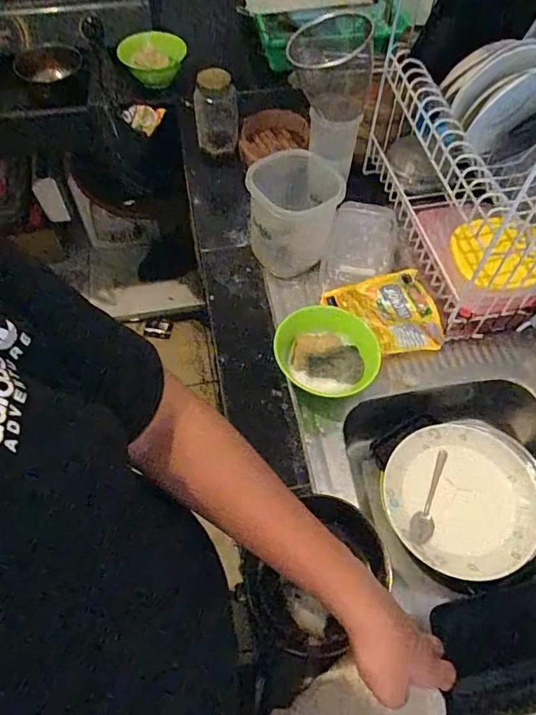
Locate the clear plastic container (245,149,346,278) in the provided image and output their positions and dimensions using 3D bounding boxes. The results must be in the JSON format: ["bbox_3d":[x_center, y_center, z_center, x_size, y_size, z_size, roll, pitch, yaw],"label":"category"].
[{"bbox_3d":[0.047,-0.235,0.808,0.135,0.145,0.112,-33,65,-19],"label":"clear plastic container"}]

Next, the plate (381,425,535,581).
[{"bbox_3d":[0.292,0.205,0.726,0.230,0.027,0.209,-23,62,-14],"label":"plate"}]

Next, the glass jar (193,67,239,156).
[{"bbox_3d":[-0.102,-0.492,0.972,0.081,0.143,0.083,0,59,-1],"label":"glass jar"}]

